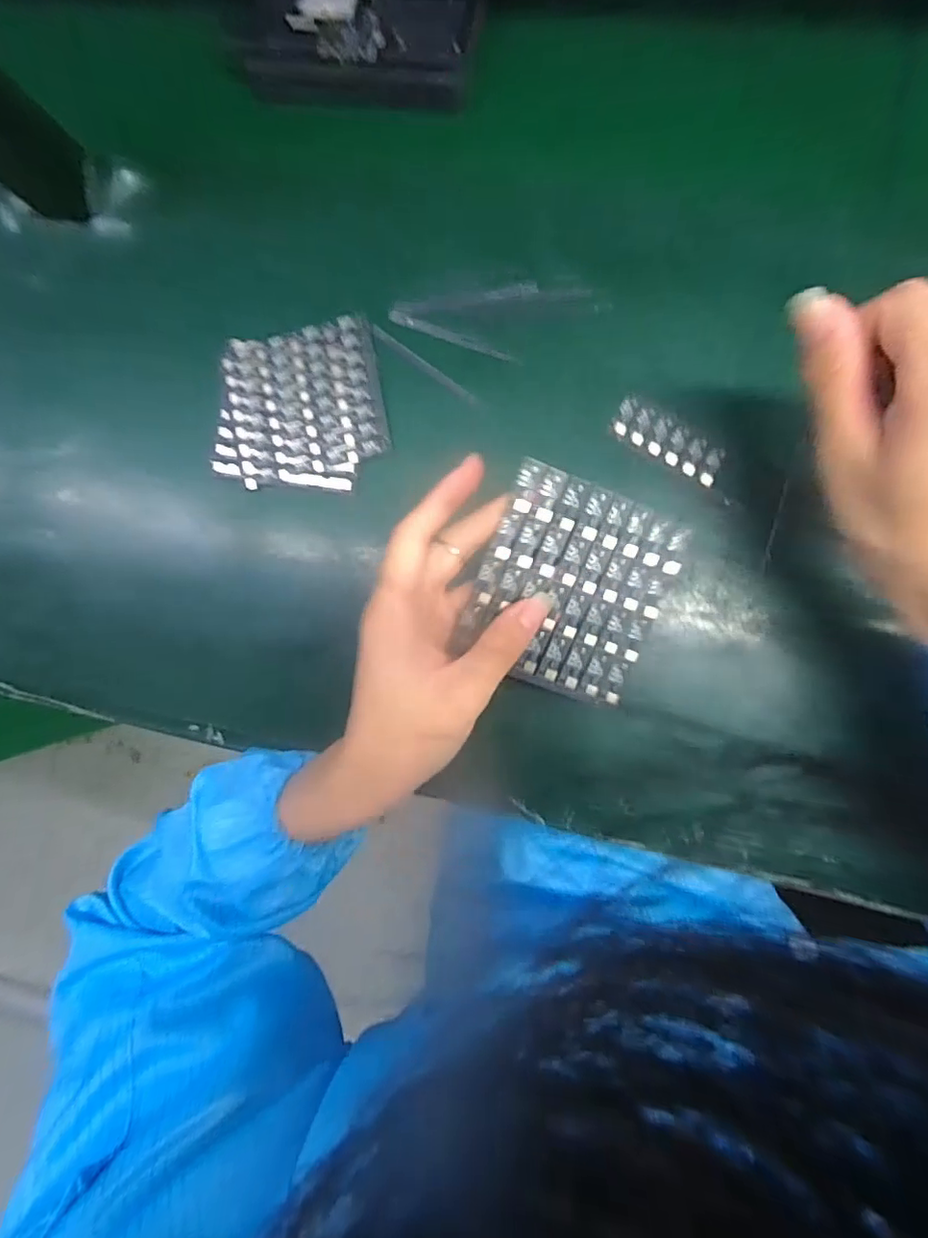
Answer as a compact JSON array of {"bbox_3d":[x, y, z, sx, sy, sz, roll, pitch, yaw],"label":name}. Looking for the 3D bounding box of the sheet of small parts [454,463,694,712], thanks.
[{"bbox_3d":[0.057,-0.015,0.292,0.094,0.004,0.104,20,100,-8],"label":"sheet of small parts"}]

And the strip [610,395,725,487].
[{"bbox_3d":[0.125,-0.109,0.343,0.071,0.004,0.025,35,96,6],"label":"strip"}]

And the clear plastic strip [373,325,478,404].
[{"bbox_3d":[-0.026,-0.167,0.370,0.085,0.004,0.006,38,98,5],"label":"clear plastic strip"}]

